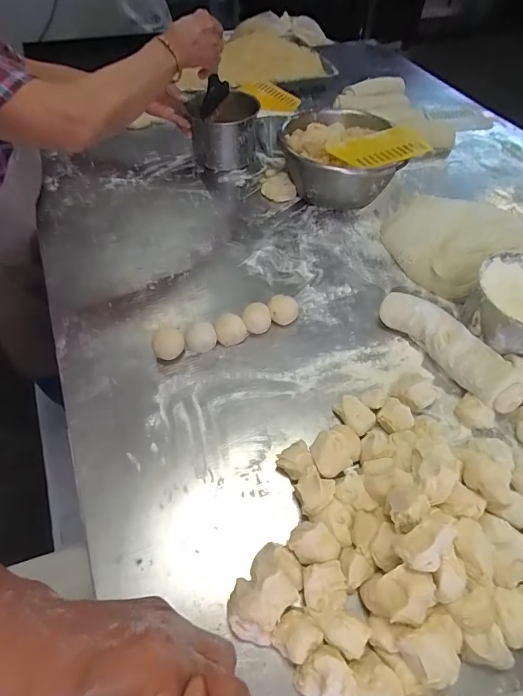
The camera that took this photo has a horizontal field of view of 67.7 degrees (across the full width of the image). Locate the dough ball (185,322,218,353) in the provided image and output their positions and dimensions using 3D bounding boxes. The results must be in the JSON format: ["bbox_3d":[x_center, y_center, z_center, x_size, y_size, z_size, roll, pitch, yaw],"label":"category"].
[{"bbox_3d":[-0.087,-0.015,0.556,0.042,0.034,0.034,-10,54,-11],"label":"dough ball"}]

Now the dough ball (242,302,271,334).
[{"bbox_3d":[-0.006,-0.042,0.576,0.040,0.042,0.033,7,53,2],"label":"dough ball"}]

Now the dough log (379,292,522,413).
[{"bbox_3d":[0.258,0.000,0.542,0.054,0.062,0.211,-27,59,-22],"label":"dough log"}]

